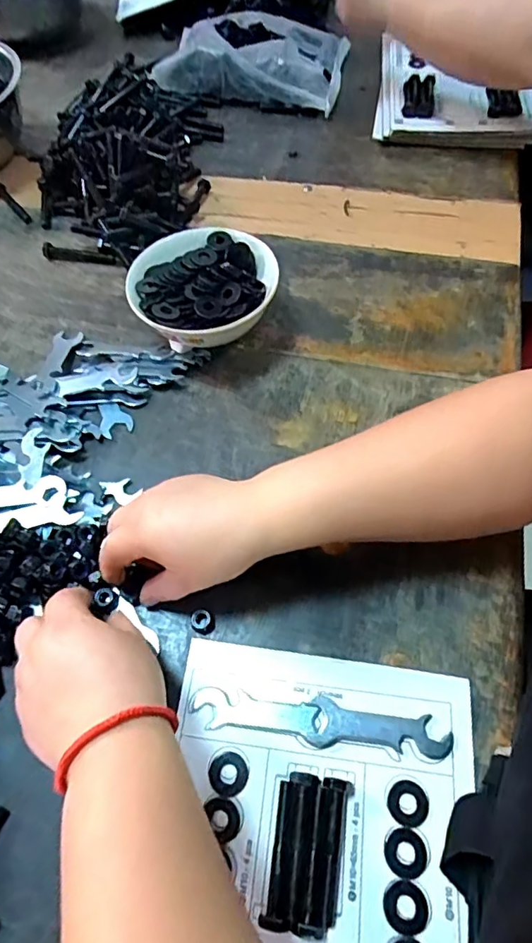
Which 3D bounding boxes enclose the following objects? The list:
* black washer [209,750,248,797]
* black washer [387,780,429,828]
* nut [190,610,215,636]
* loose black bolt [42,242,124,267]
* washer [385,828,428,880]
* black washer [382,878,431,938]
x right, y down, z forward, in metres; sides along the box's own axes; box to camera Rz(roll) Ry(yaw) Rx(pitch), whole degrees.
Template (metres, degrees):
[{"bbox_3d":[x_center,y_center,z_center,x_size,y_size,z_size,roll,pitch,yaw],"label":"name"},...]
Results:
[{"bbox_3d":[-0.024,0.191,0.328,0.024,0.004,0.024,15,62,11],"label":"black washer"},{"bbox_3d":[0.087,0.202,0.316,0.024,0.004,0.023,-1,60,2],"label":"black washer"},{"bbox_3d":[-0.046,0.110,0.379,0.018,0.009,0.015,27,65,17],"label":"nut"},{"bbox_3d":[-0.206,-0.244,0.583,0.091,0.014,0.015,8,61,7],"label":"loose black bolt"},{"bbox_3d":[0.082,0.223,0.304,0.024,0.004,0.023,-1,60,2],"label":"washer"},{"bbox_3d":[0.079,0.245,0.292,0.025,0.004,0.023,16,62,12],"label":"black washer"}]

